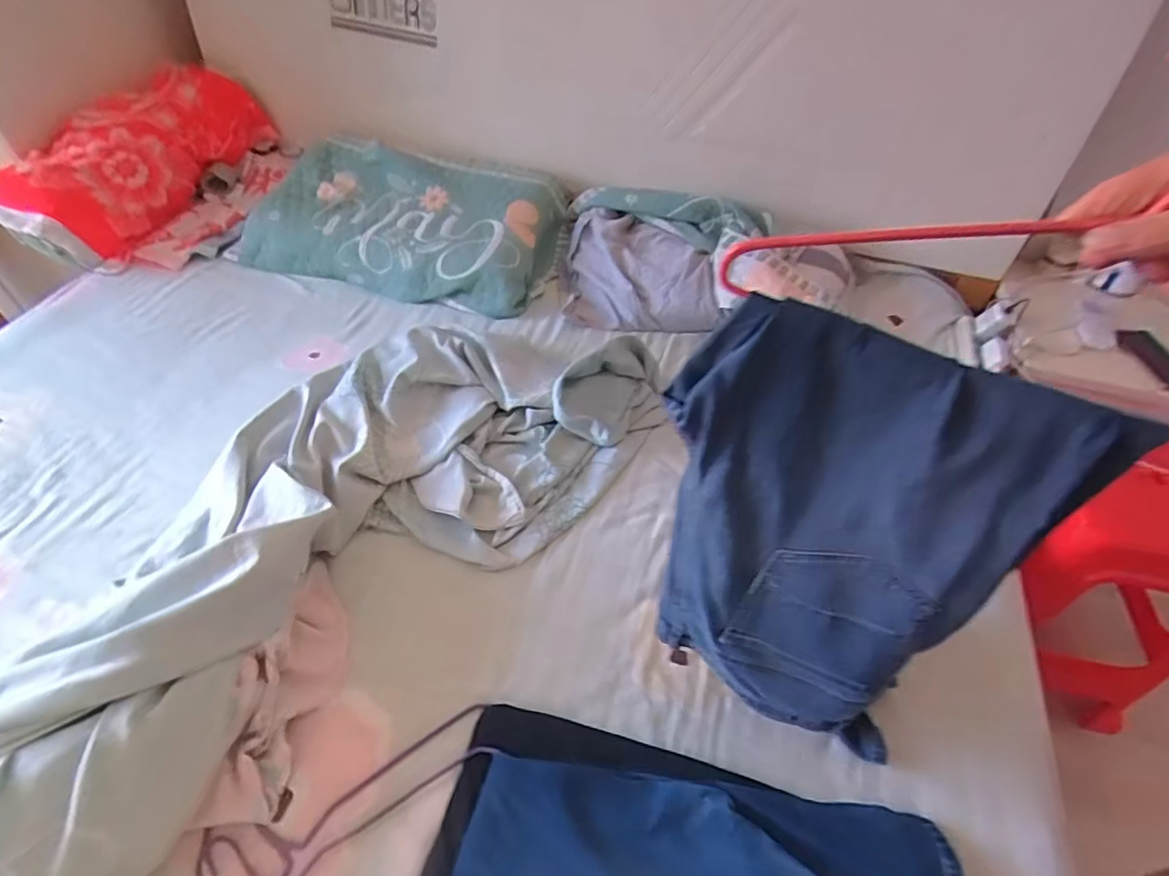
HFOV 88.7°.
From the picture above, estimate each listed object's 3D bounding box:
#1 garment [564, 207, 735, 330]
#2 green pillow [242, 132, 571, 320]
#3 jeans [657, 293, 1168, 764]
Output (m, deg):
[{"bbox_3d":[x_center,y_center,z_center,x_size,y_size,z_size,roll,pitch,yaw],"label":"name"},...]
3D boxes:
[{"bbox_3d":[0.110,-0.333,1.171,0.275,0.100,0.251,0,49,-4],"label":"garment"},{"bbox_3d":[-0.343,-0.432,1.184,0.578,0.137,0.318,8,49,3],"label":"green pillow"},{"bbox_3d":[0.192,0.103,0.499,0.272,0.399,0.087,16,50,10],"label":"jeans"}]

